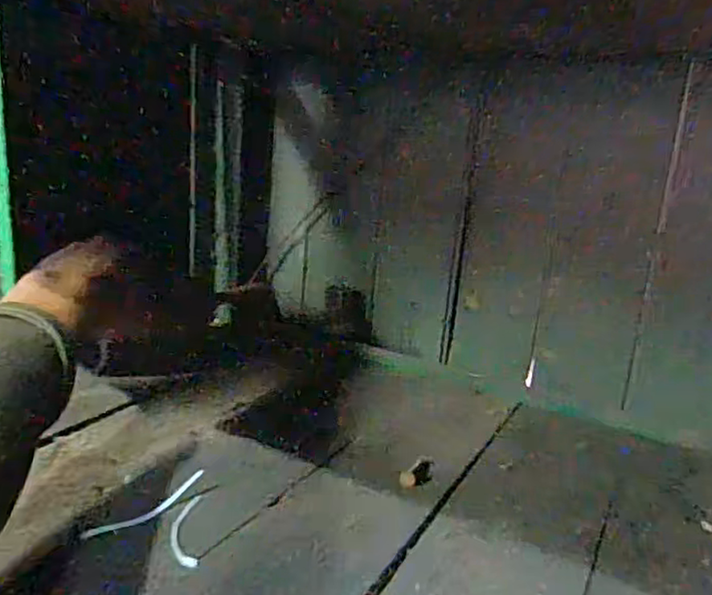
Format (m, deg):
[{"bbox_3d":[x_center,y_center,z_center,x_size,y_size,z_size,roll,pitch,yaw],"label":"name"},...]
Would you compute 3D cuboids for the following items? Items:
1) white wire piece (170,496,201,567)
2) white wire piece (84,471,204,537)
[{"bbox_3d":[-0.097,0.131,0.360,0.015,0.004,0.064,1,14,-14],"label":"white wire piece"},{"bbox_3d":[-0.119,0.122,0.366,0.008,0.011,0.079,13,17,32],"label":"white wire piece"}]

